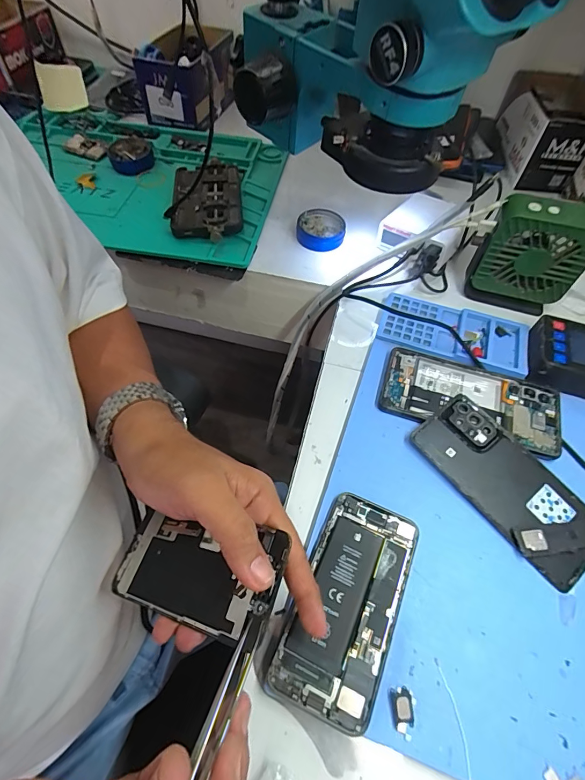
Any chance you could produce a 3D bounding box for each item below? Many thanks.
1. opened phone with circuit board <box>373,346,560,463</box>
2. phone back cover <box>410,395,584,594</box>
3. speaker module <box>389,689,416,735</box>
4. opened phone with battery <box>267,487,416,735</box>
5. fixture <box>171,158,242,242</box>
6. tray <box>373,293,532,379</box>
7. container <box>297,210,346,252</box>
[{"bbox_3d":[0.163,0.008,0.360,0.159,0.011,0.074,17,57,8],"label":"opened phone with circuit board"},{"bbox_3d":[0.175,0.075,0.319,0.070,0.008,0.153,-33,64,-22],"label":"phone back cover"},{"bbox_3d":[0.068,0.197,0.240,0.015,0.005,0.021,1,56,-2],"label":"speaker module"},{"bbox_3d":[0.040,0.145,0.271,0.067,0.007,0.137,22,60,10],"label":"opened phone with battery"},{"bbox_3d":[-0.112,-0.253,0.512,0.086,0.017,0.164,-4,57,-5],"label":"fixture"},{"bbox_3d":[0.167,-0.061,0.405,0.148,0.009,0.074,19,58,9],"label":"tray"},{"bbox_3d":[0.038,-0.204,0.500,0.059,0.026,0.060,1,56,-2],"label":"container"}]

